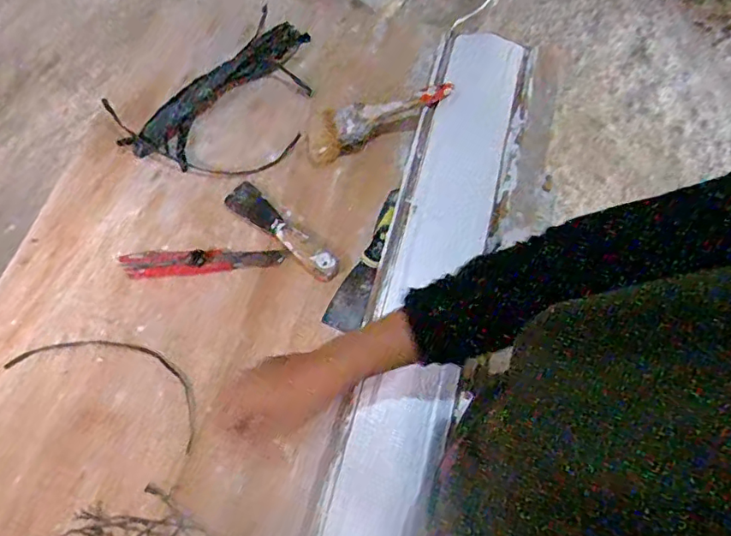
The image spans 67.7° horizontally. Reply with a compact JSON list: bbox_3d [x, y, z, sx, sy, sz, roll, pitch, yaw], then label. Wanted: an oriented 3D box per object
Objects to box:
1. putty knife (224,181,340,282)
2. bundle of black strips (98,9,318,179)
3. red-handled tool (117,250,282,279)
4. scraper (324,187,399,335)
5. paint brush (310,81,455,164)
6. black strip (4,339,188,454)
[{"bbox_3d":[-0.103,-0.048,0.671,0.178,0.014,0.036,39,71,16],"label":"putty knife"},{"bbox_3d":[-0.178,-0.227,0.743,0.288,0.036,0.203,-41,71,-17],"label":"bundle of black strips"},{"bbox_3d":[-0.198,-0.008,0.662,0.192,0.011,0.030,-3,65,-1],"label":"red-handled tool"},{"bbox_3d":[0.005,-0.013,0.651,0.047,0.017,0.183,21,67,10],"label":"scraper"},{"bbox_3d":[0.016,-0.198,0.714,0.193,0.034,0.060,-22,66,10],"label":"paint brush"},{"bbox_3d":[-0.279,0.120,0.611,0.227,0.007,0.079,22,67,7],"label":"black strip"}]

